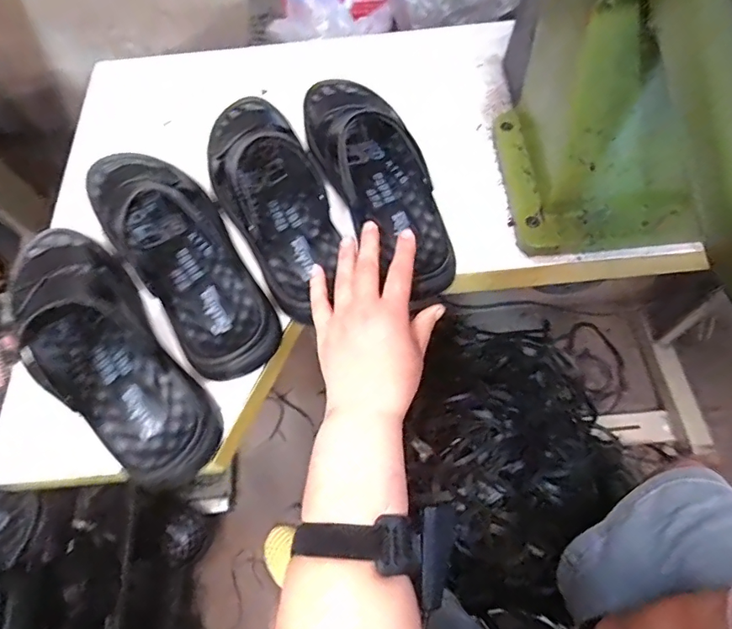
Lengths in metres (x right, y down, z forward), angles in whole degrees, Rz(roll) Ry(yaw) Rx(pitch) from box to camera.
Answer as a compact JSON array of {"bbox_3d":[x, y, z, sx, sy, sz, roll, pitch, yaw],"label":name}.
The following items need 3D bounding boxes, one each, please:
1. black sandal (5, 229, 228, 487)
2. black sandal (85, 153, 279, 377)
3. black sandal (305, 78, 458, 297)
[{"bbox_3d":[-0.228,0.030,0.407,0.105,0.080,0.258,-42,71,-14],"label":"black sandal"},{"bbox_3d":[-0.177,-0.070,0.451,0.113,0.075,0.279,-36,70,-12],"label":"black sandal"},{"bbox_3d":[0.016,-0.147,0.488,0.096,0.058,0.276,-24,69,-8],"label":"black sandal"}]

